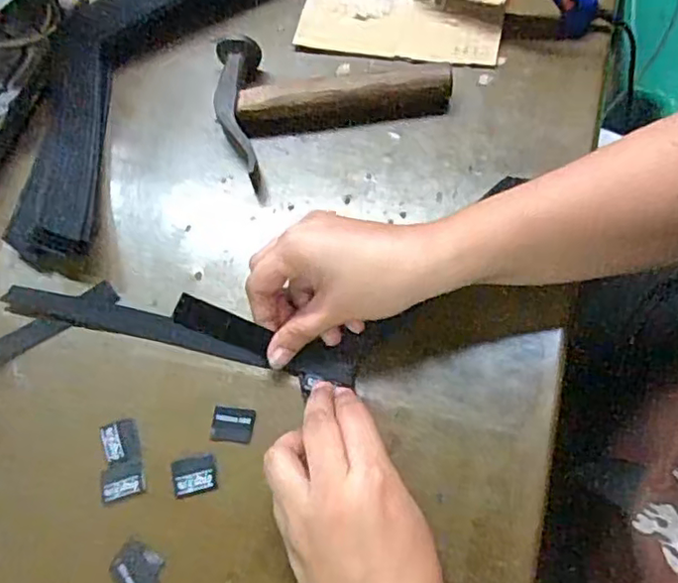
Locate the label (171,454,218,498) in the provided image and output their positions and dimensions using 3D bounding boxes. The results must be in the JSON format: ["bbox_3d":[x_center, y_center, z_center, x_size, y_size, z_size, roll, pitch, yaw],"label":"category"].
[{"bbox_3d":[-0.081,0.102,0.341,0.024,0.004,0.020,-13,65,-2],"label":"label"}]

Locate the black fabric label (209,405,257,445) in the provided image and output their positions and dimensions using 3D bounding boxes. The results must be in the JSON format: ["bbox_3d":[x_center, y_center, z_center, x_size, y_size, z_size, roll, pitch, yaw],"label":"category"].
[{"bbox_3d":[-0.062,0.076,0.353,0.024,0.004,0.020,5,66,6],"label":"black fabric label"}]

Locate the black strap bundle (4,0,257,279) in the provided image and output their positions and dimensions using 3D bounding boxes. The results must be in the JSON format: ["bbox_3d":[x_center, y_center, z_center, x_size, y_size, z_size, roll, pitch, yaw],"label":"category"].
[{"bbox_3d":[-0.162,-0.168,0.463,0.130,0.023,0.326,23,69,13],"label":"black strap bundle"}]

